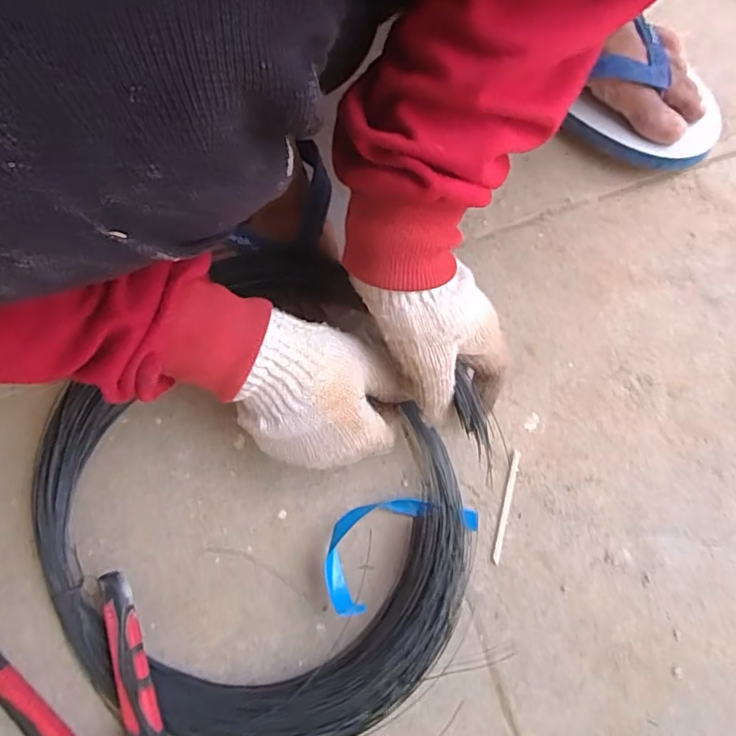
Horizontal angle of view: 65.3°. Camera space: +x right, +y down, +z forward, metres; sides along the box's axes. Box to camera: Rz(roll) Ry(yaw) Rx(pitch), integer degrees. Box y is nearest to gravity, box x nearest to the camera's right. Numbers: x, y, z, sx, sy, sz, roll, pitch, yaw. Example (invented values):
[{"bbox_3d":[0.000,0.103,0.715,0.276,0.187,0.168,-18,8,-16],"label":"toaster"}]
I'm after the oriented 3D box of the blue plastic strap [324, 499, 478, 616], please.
[{"bbox_3d":[0.017,0.115,0.397,0.112,0.030,0.057,-33,80,-5],"label":"blue plastic strap"}]

